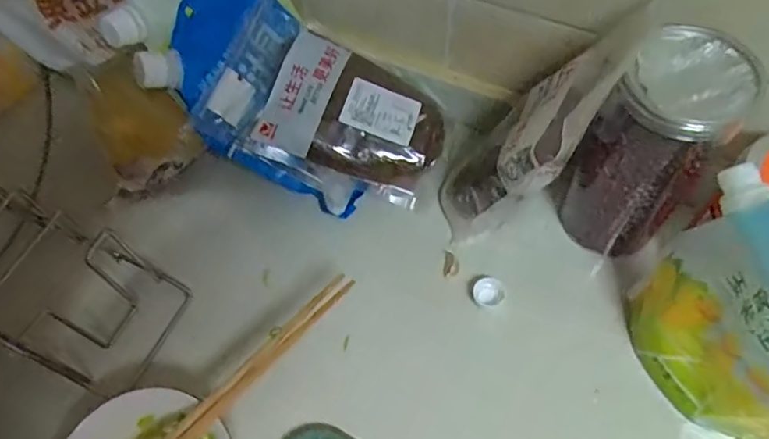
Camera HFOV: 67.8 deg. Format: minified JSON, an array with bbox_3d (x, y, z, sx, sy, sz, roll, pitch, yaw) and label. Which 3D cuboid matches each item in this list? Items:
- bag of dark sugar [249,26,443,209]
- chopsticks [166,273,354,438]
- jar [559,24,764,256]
[{"bbox_3d":[-0.024,-0.084,0.505,0.149,0.040,0.108,28,77,-2],"label":"bag of dark sugar"},{"bbox_3d":[-0.129,0.139,0.377,0.015,0.011,0.290,39,69,21],"label":"chopsticks"},{"bbox_3d":[0.197,-0.047,0.432,0.075,0.178,0.074,-1,61,2],"label":"jar"}]

